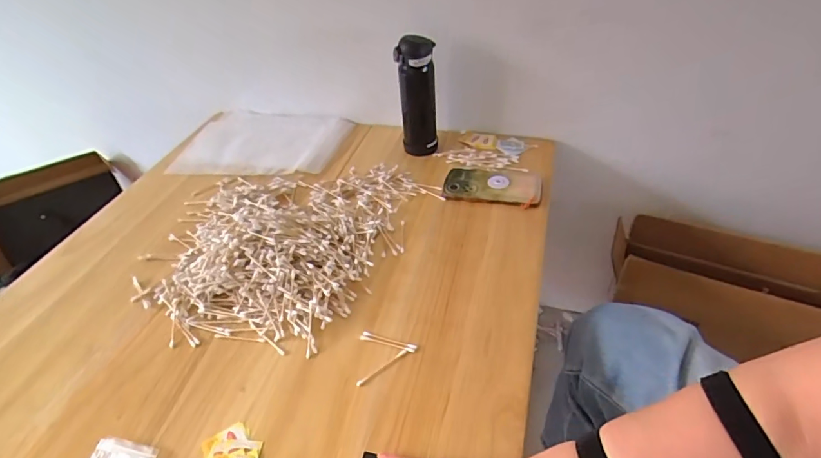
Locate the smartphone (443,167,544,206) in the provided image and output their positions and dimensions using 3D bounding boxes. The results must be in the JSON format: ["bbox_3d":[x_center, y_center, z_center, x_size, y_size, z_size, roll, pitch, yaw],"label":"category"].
[{"bbox_3d":[0.141,-0.075,0.769,0.159,0.015,0.090,8,44,13],"label":"smartphone"}]

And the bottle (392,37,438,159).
[{"bbox_3d":[0.013,-0.234,0.807,0.067,0.206,0.067,-3,43,2],"label":"bottle"}]

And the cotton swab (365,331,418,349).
[{"bbox_3d":[-0.027,0.140,0.565,0.073,0.004,0.006,13,46,18],"label":"cotton swab"}]

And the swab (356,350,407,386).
[{"bbox_3d":[-0.034,0.166,0.540,0.070,0.005,0.007,-29,48,-24],"label":"swab"}]

